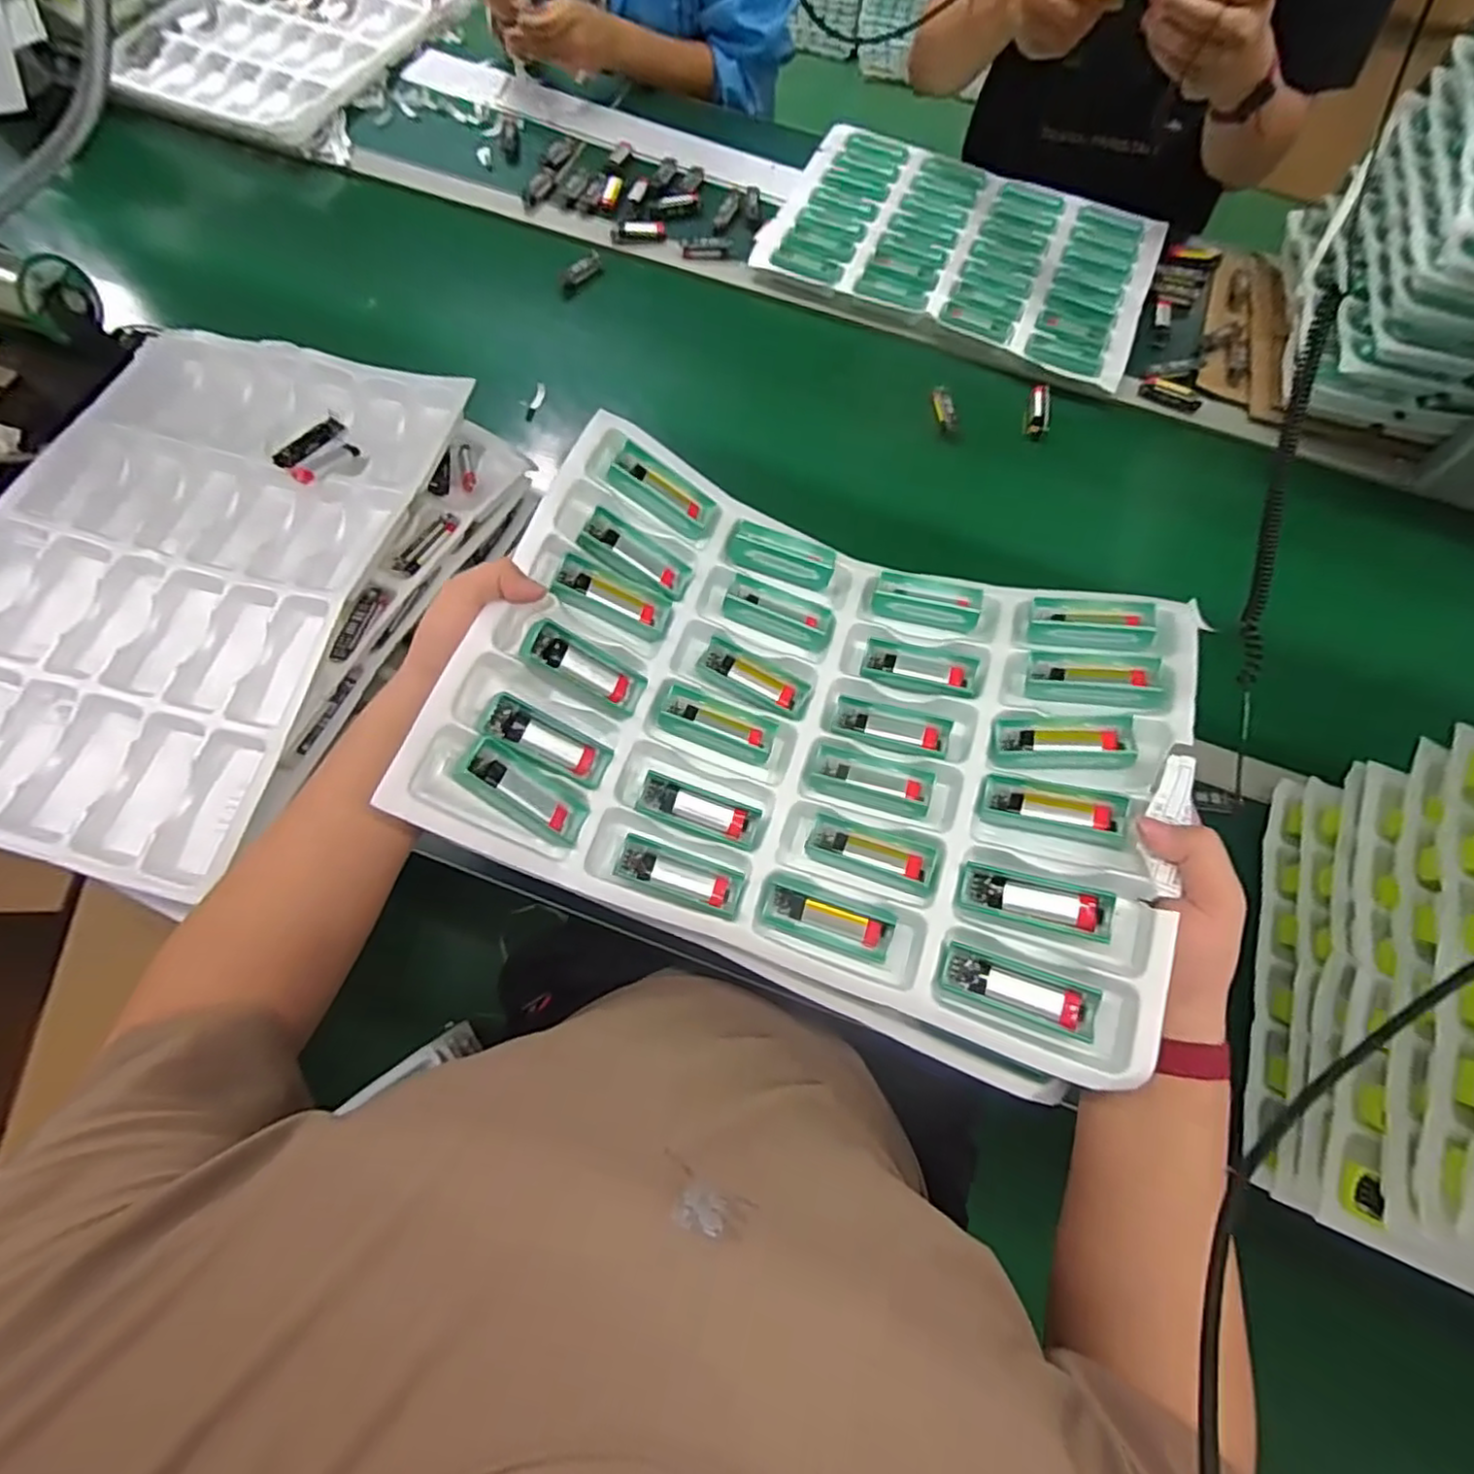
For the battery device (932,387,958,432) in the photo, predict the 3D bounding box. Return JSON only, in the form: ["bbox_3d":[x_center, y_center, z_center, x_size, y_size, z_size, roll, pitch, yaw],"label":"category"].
[{"bbox_3d":[0.231,-0.364,0.723,0.017,0.011,0.056,-11,69,-7],"label":"battery device"}]

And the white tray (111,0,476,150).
[{"bbox_3d":[-0.609,-0.993,0.924,0.320,0.039,0.438,16,69,4],"label":"white tray"}]

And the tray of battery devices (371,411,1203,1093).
[{"bbox_3d":[0.053,-0.013,0.422,0.418,0.082,0.310,19,69,5],"label":"tray of battery devices"}]

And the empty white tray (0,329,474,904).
[{"bbox_3d":[-0.444,-0.133,0.527,0.320,0.052,0.452,14,70,4],"label":"empty white tray"}]

